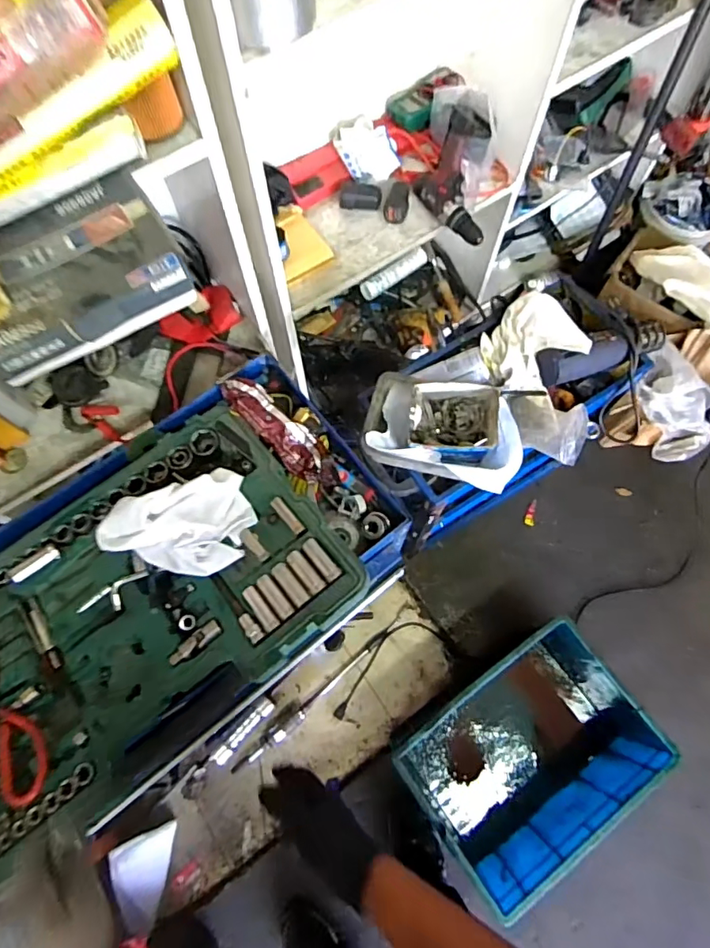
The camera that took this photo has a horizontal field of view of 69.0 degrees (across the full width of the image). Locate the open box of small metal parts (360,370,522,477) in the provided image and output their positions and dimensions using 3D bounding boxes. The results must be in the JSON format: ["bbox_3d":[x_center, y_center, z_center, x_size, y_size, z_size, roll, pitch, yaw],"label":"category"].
[{"bbox_3d":[0.147,-0.081,0.870,0.251,0.086,0.165,12,71,5],"label":"open box of small metal parts"}]

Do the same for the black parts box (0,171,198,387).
[{"bbox_3d":[-0.292,-0.208,0.543,0.212,0.049,0.165,-32,73,-10],"label":"black parts box"}]

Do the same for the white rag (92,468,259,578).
[{"bbox_3d":[-0.233,0.074,0.672,0.197,0.070,0.130,-24,72,-7],"label":"white rag"}]

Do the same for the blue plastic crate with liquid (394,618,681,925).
[{"bbox_3d":[0.395,0.624,1.193,0.530,0.282,0.372,-32,73,-10],"label":"blue plastic crate with liquid"}]

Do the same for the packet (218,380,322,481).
[{"bbox_3d":[-0.120,-0.073,0.785,0.194,0.022,0.056,46,77,0],"label":"packet"}]

